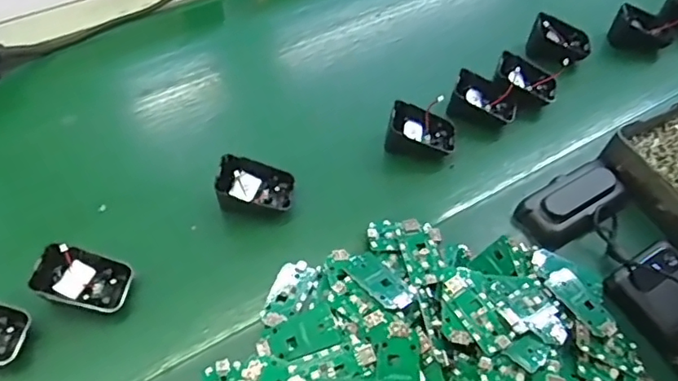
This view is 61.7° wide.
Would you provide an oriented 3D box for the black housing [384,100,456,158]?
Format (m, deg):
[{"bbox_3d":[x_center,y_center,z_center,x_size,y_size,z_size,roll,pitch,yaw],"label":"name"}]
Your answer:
[{"bbox_3d":[0.082,-0.058,0.561,0.066,0.034,0.047,11,55,4],"label":"black housing"}]

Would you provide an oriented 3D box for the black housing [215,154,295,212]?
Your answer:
[{"bbox_3d":[-0.074,-0.002,0.510,0.066,0.043,0.048,2,55,-2],"label":"black housing"}]

